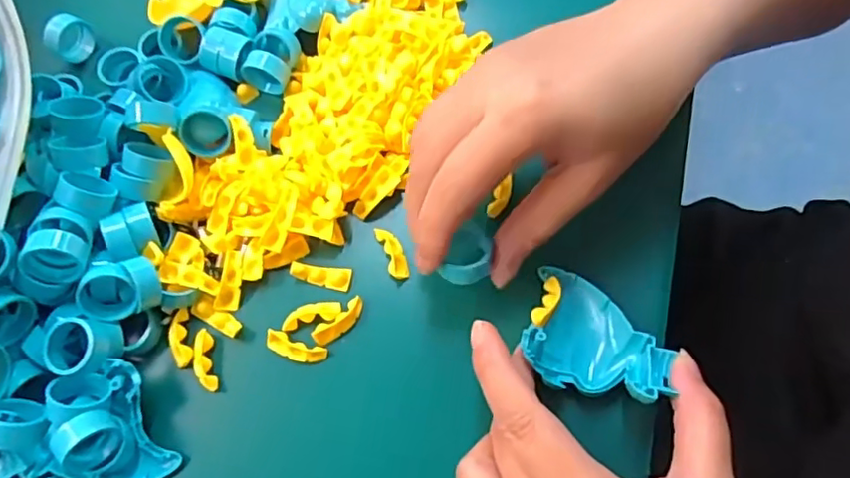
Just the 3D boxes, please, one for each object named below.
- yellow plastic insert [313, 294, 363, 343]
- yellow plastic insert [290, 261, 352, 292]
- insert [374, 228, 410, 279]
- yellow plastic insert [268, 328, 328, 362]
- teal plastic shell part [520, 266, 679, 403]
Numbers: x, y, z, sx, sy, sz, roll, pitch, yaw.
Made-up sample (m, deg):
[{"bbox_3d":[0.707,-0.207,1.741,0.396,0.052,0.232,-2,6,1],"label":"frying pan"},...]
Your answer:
[{"bbox_3d":[-0.041,0.041,0.295,0.029,0.010,0.009,-43,74,-14],"label":"yellow plastic insert"},{"bbox_3d":[-0.052,0.018,0.303,0.029,0.007,0.011,8,69,4],"label":"yellow plastic insert"},{"bbox_3d":[-0.017,0.007,0.308,0.010,0.005,0.029,-19,70,-6],"label":"insert"},{"bbox_3d":[-0.063,0.053,0.293,0.030,0.012,0.010,20,71,9],"label":"yellow plastic insert"},{"bbox_3d":[0.080,0.047,0.279,0.066,0.017,0.053,22,71,9],"label":"teal plastic shell part"}]

